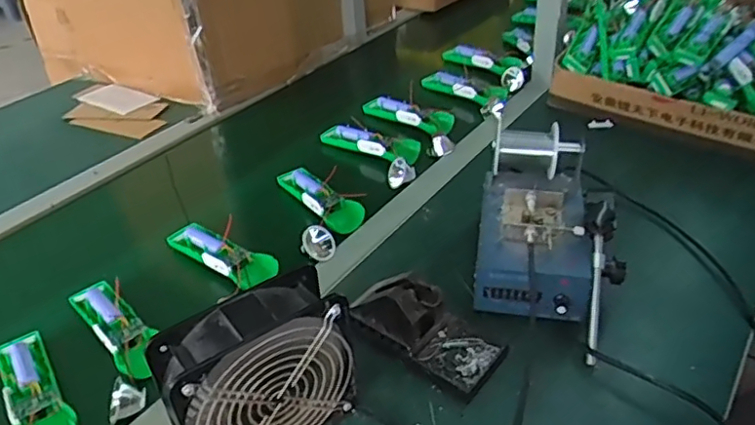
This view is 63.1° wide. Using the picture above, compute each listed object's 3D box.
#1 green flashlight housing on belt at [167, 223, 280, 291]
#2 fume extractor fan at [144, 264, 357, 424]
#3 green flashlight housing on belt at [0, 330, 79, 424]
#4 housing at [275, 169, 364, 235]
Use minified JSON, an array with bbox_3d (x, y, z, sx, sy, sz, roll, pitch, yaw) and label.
[{"bbox_3d":[-0.185,0.044,0.728,0.152,0.023,0.050,24,44,32],"label":"green flashlight housing on belt"},{"bbox_3d":[-0.095,0.139,0.505,0.146,0.156,0.057,-24,41,-26],"label":"fume extractor fan"},{"bbox_3d":[-0.328,0.171,0.582,0.050,0.030,0.146,-26,42,-28],"label":"green flashlight housing on belt"},{"bbox_3d":[-0.077,-0.018,0.804,0.046,0.034,0.147,-28,43,-30],"label":"housing"}]

